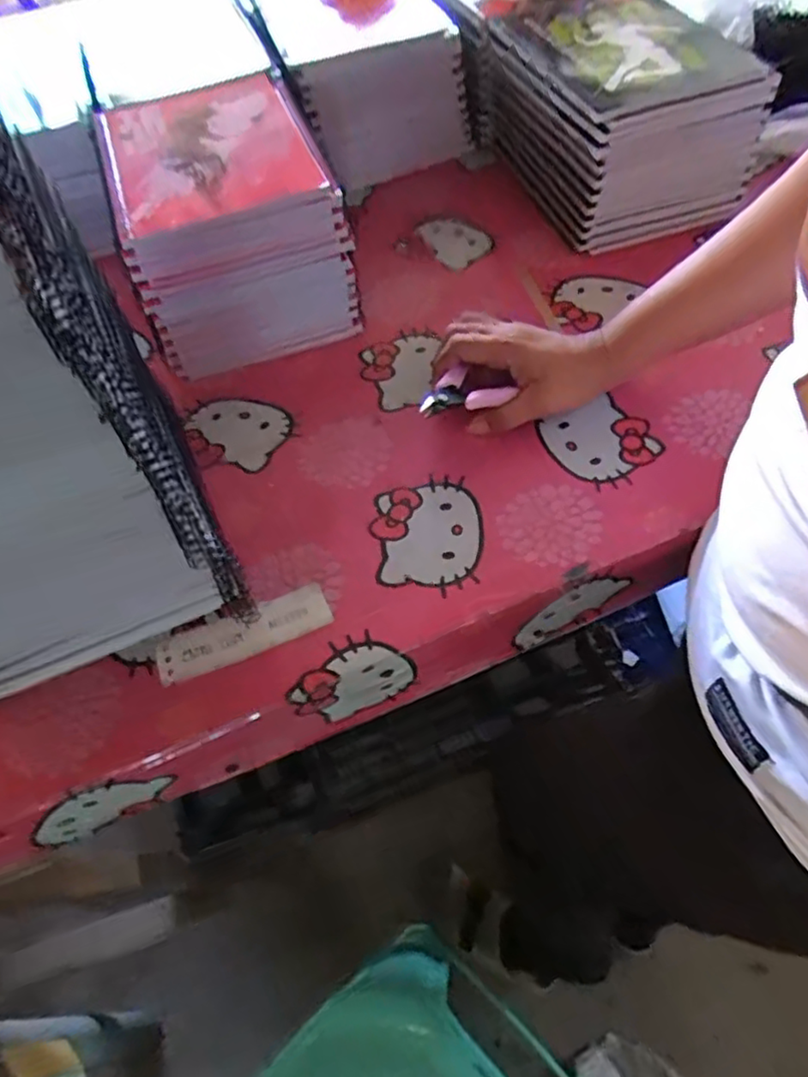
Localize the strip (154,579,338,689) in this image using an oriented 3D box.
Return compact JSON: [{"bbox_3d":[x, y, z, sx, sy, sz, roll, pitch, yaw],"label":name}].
[{"bbox_3d":[-0.098,0.059,0.405,0.106,0.004,0.032,-21,56,-9],"label":"strip"}]

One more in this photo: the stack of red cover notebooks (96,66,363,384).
[{"bbox_3d":[-0.143,-0.265,0.546,0.158,0.116,0.209,-17,56,-7],"label":"stack of red cover notebooks"}]

